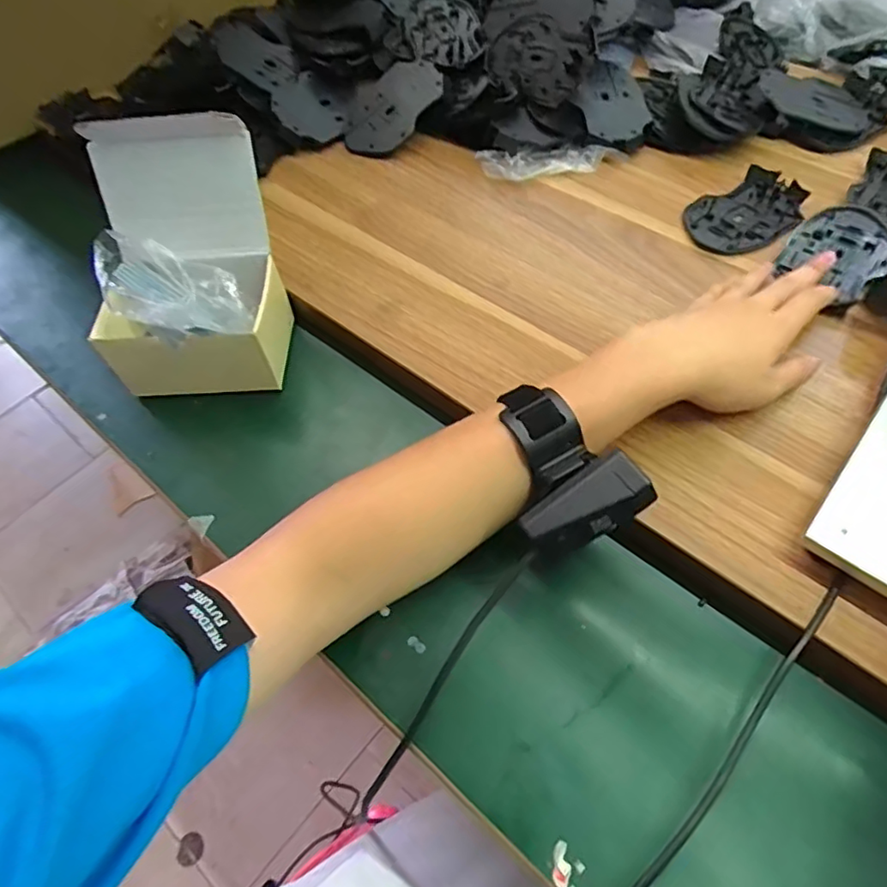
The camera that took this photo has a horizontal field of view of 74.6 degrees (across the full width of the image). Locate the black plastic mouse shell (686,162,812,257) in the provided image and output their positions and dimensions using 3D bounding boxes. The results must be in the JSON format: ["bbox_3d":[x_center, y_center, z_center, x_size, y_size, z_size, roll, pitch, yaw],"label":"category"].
[{"bbox_3d":[0.263,-0.201,0.503,0.112,0.009,0.073,-28,60,-13],"label":"black plastic mouse shell"}]

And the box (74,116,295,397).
[{"bbox_3d":[-0.200,-0.139,0.440,0.135,0.142,0.148,-6,58,1],"label":"box"}]

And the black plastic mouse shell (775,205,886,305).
[{"bbox_3d":[0.318,-0.155,0.468,0.101,0.011,0.074,-38,63,-18],"label":"black plastic mouse shell"}]

